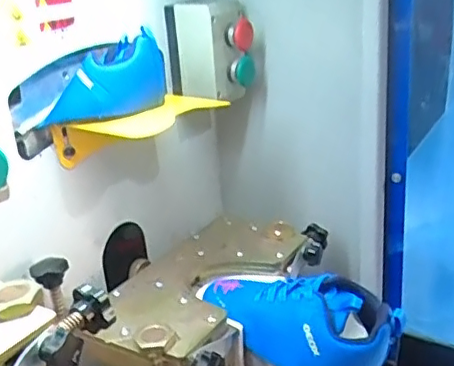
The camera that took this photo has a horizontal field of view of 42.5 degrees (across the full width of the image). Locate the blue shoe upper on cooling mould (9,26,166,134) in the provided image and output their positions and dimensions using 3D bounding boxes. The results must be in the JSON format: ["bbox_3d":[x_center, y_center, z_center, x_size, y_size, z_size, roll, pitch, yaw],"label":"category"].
[{"bbox_3d":[-0.138,-0.110,0.611,0.145,0.071,0.104,-2,22,8],"label":"blue shoe upper on cooling mould"}]

